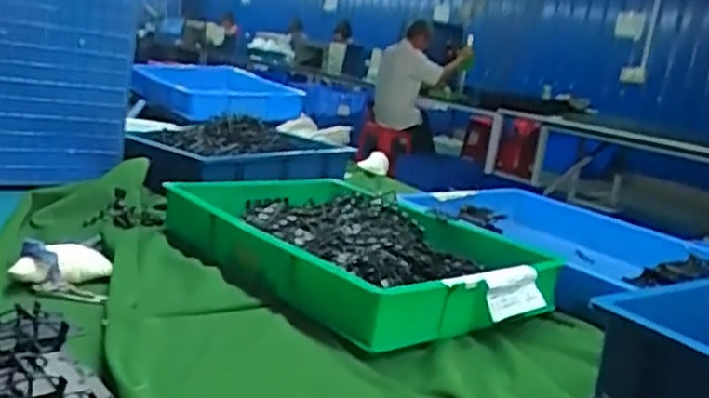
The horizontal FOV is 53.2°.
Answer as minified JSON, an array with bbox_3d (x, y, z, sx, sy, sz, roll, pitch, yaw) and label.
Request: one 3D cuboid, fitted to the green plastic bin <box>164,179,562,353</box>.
[{"bbox_3d":[-0.004,0.070,1.095,0.381,0.089,0.583,-4,18,-41],"label":"green plastic bin"}]

